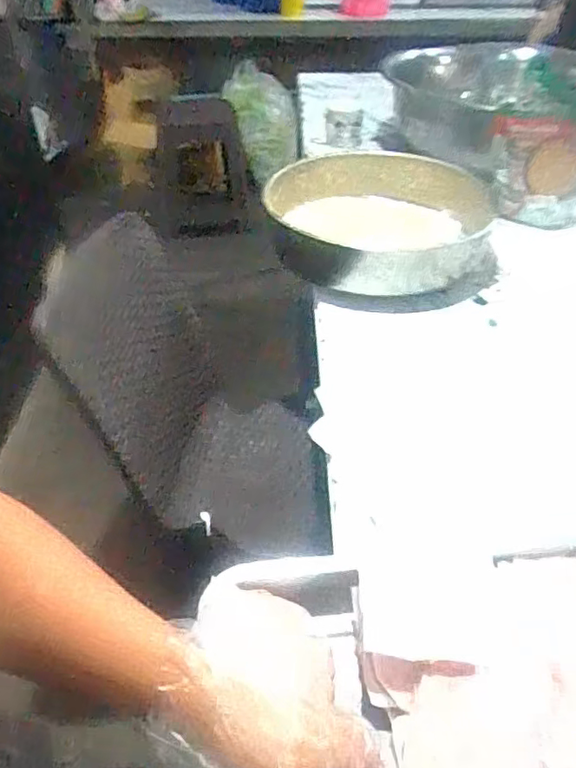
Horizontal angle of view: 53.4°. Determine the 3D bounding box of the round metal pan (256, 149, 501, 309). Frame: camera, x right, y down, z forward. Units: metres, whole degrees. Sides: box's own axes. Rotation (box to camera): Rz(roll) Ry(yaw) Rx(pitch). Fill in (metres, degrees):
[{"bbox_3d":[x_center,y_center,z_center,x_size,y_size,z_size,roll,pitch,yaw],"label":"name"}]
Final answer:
[{"bbox_3d":[0.167,-0.276,0.967,0.380,0.093,0.380,-1,42,0],"label":"round metal pan"}]

